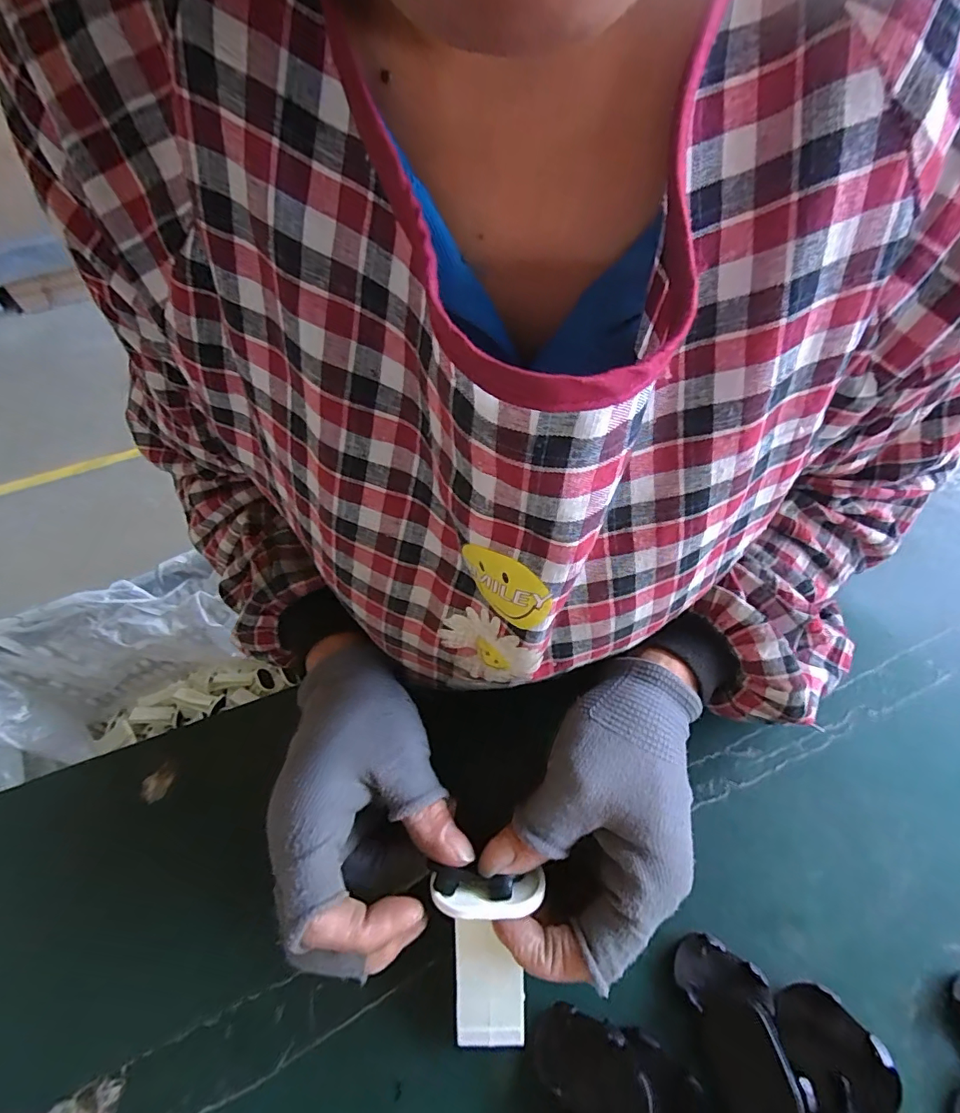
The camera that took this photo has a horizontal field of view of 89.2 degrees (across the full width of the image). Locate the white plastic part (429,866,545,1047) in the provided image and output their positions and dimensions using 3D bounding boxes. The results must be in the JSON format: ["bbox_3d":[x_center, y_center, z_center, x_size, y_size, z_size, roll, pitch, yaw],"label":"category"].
[{"bbox_3d":[0.003,0.174,0.208,0.046,0.014,0.074,0,98,1],"label":"white plastic part"}]

